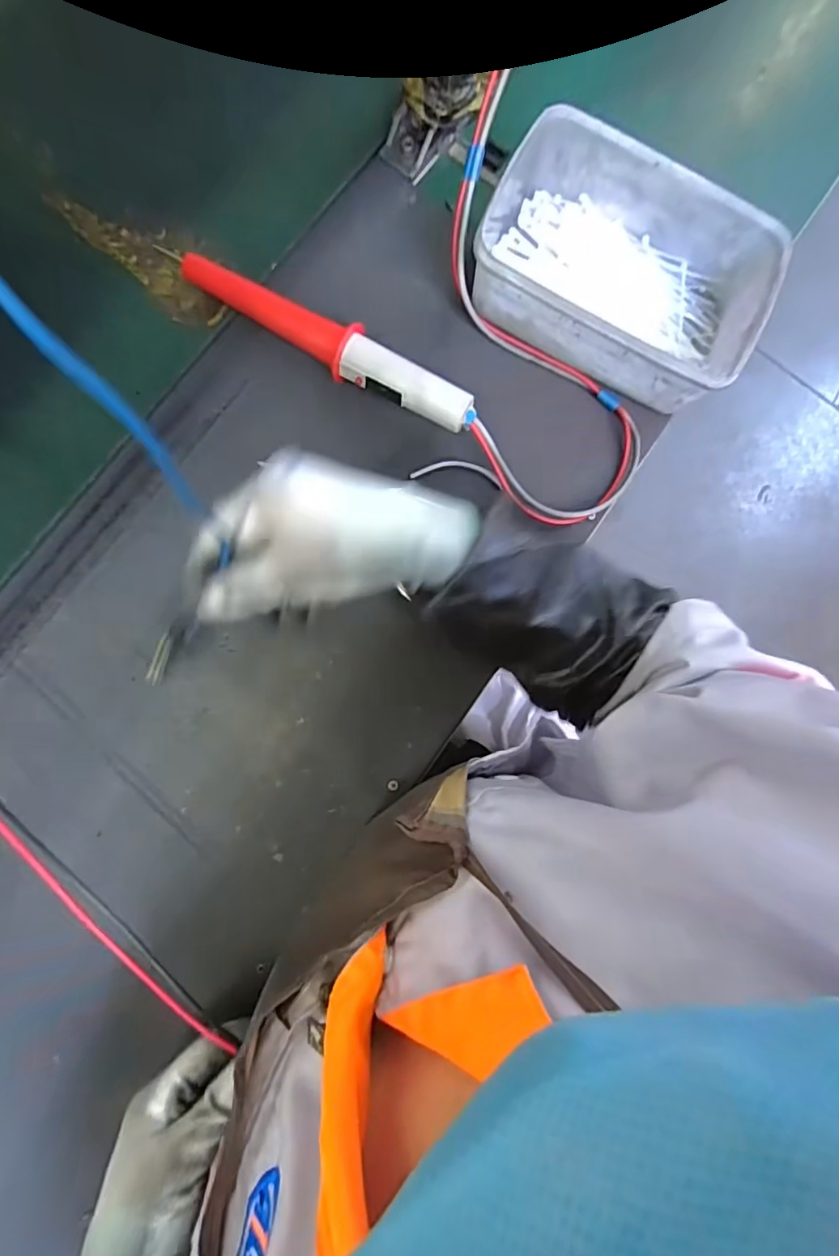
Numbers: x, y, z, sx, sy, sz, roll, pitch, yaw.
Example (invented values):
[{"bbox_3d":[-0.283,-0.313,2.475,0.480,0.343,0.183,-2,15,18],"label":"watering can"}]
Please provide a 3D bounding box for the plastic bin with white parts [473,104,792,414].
[{"bbox_3d":[0.165,-0.289,0.433,0.219,0.066,0.155,26,83,-1],"label":"plastic bin with white parts"}]

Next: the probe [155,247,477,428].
[{"bbox_3d":[-0.074,-0.225,0.423,0.255,0.036,0.035,28,83,-1],"label":"probe"}]

